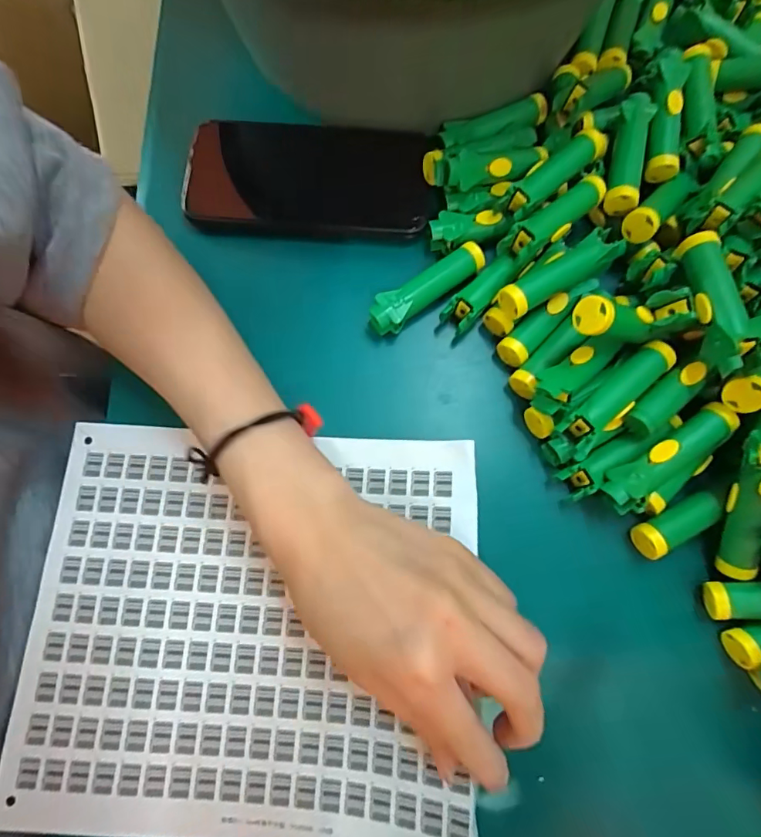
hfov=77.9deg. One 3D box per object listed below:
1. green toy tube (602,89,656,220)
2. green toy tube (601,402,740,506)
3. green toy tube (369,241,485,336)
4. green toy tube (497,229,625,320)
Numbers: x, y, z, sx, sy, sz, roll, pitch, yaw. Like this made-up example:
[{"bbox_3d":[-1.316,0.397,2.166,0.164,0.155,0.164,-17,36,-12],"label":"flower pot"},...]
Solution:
[{"bbox_3d":[0.157,-0.165,0.299,0.021,0.020,0.080,14,76,2],"label":"green toy tube"},{"bbox_3d":[0.158,0.022,0.259,0.076,0.025,0.022,-32,79,-9],"label":"green toy tube"},{"bbox_3d":[0.030,-0.082,0.298,0.083,0.016,0.020,-34,79,-9],"label":"green toy tube"},{"bbox_3d":[0.107,-0.084,0.283,0.075,0.024,0.019,-32,79,-9],"label":"green toy tube"}]

